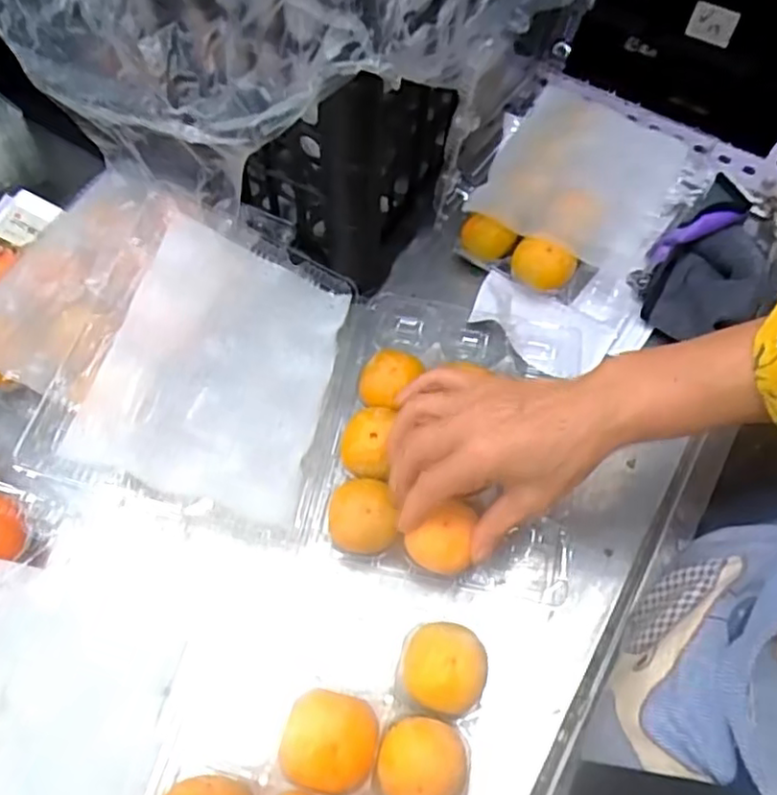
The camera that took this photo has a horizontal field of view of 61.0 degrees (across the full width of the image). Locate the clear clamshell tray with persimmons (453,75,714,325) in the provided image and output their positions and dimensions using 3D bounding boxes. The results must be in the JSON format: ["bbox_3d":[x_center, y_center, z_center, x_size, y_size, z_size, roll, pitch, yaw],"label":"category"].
[{"bbox_3d":[0.170,-0.189,0.591,0.175,0.046,0.234,28,62,13],"label":"clear clamshell tray with persimmons"}]

